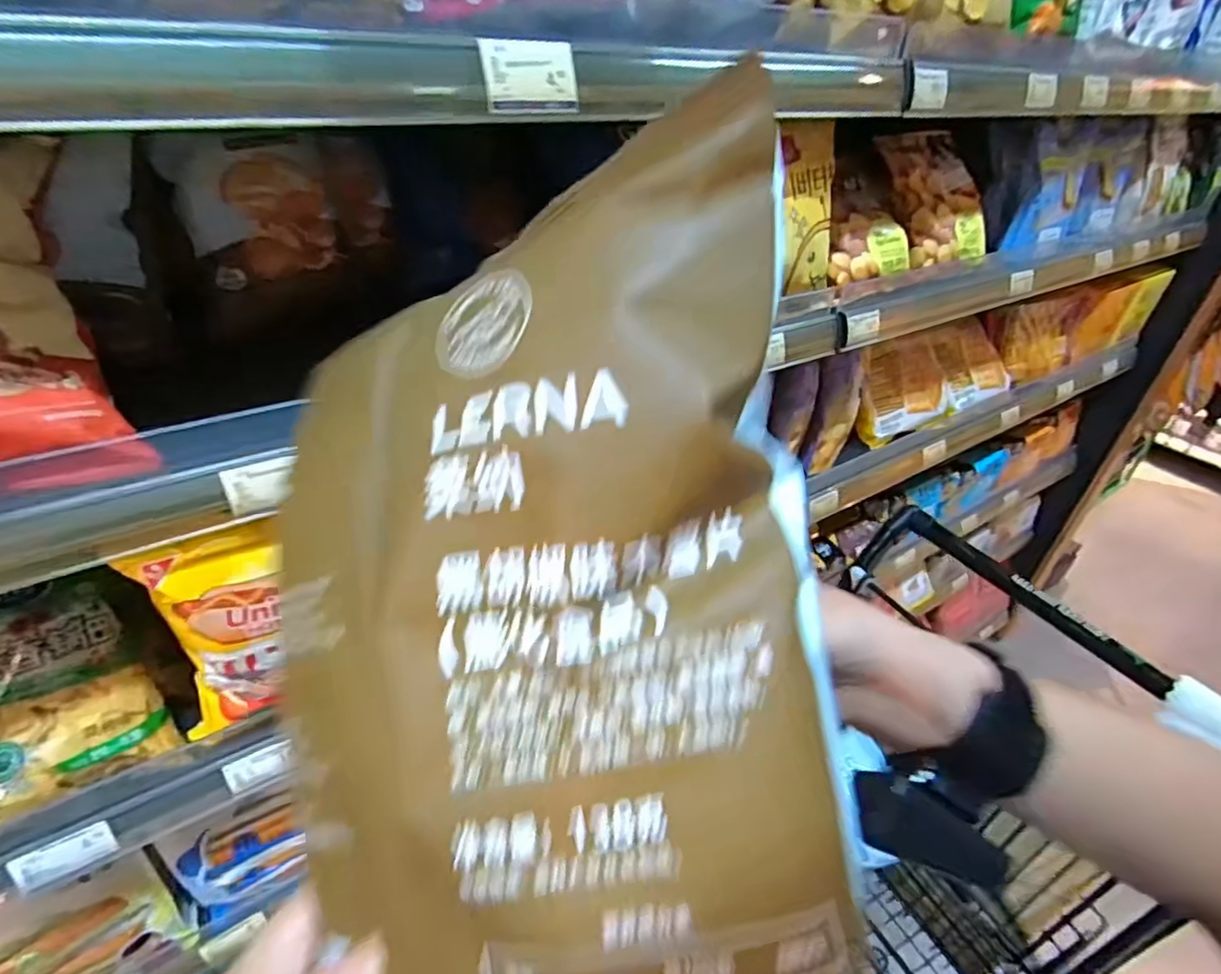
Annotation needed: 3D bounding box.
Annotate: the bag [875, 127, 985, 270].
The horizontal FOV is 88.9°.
[{"bbox_3d":[0.452,-0.407,0.863,0.149,0.196,0.034,-11,-6,-22],"label":"bag"}]

